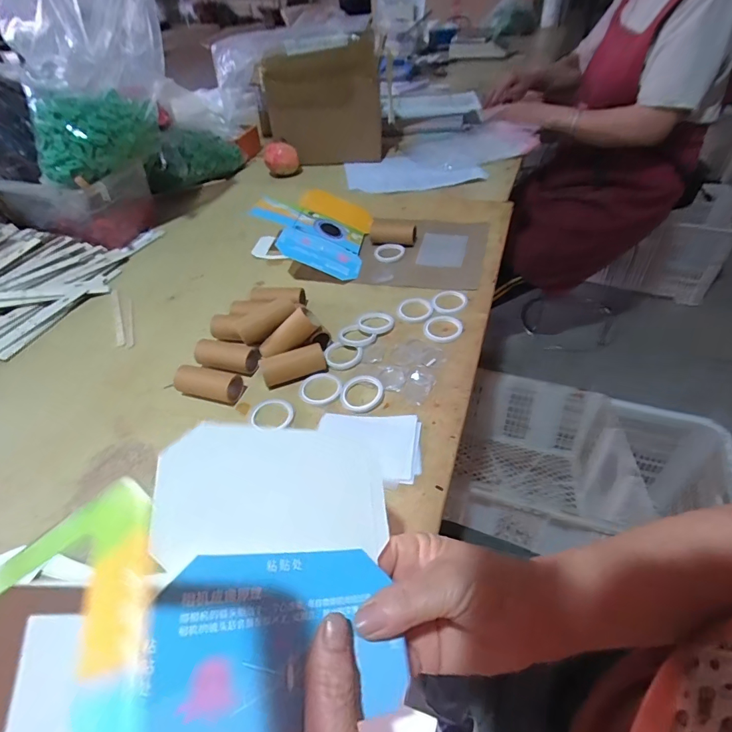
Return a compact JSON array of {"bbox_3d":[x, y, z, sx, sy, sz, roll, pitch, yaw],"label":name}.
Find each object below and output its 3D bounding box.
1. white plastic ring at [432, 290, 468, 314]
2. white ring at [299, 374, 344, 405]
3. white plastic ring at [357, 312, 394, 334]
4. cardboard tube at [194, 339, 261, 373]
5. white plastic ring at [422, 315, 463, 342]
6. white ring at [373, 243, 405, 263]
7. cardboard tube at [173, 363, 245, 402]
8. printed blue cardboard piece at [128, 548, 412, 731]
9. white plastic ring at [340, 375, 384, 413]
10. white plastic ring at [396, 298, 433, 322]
[{"bbox_3d":[0.113,-0.086,0.579,0.047,0.006,0.047,-3,44,3],"label":"white plastic ring"},{"bbox_3d":[-0.051,0.025,0.486,0.048,0.004,0.046,-3,44,3],"label":"white ring"},{"bbox_3d":[0.011,-0.056,0.560,0.045,0.009,0.046,-3,44,3],"label":"white plastic ring"},{"bbox_3d":[-0.167,-0.010,0.523,0.079,0.027,0.033,9,46,15],"label":"cardboard tube"},{"bbox_3d":[0.097,-0.048,0.538,0.045,0.004,0.051,16,48,21],"label":"white plastic ring"},{"bbox_3d":[0.038,-0.182,0.689,0.048,0.008,0.048,-3,44,3],"label":"white ring"},{"bbox_3d":[-0.181,0.020,0.495,0.078,0.026,0.029,9,46,15],"label":"cardboard tube"},{"bbox_3d":[-0.037,0.126,0.201,0.123,0.004,0.073,12,56,-32],"label":"printed blue cardboard piece"},{"bbox_3d":[-0.005,0.030,0.470,0.044,0.008,0.045,-3,44,3],"label":"white plastic ring"},{"bbox_3d":[0.064,-0.075,0.571,0.048,0.006,0.048,-3,44,3],"label":"white plastic ring"}]

